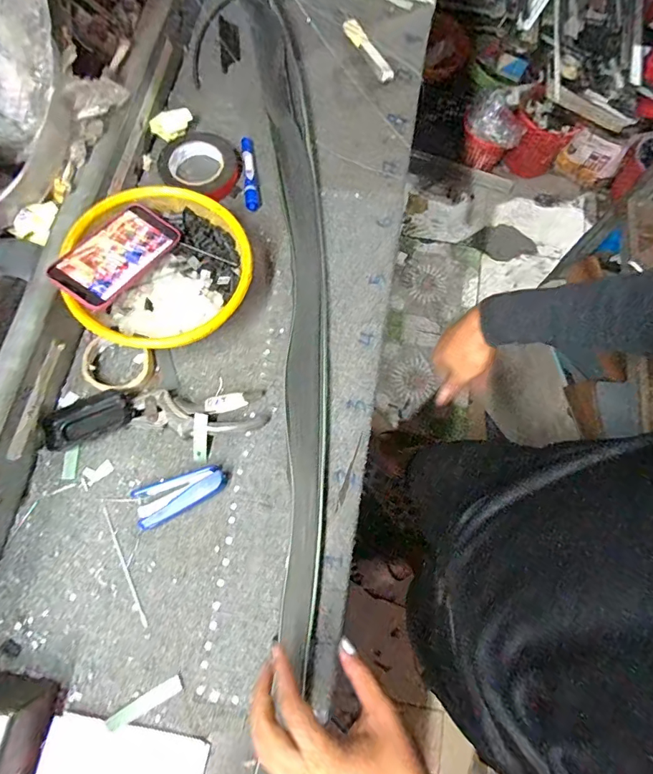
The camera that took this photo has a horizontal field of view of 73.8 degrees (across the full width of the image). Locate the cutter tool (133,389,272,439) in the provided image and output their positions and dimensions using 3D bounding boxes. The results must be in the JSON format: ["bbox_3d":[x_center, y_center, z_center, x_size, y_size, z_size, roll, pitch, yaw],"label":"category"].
[{"bbox_3d":[-0.161,0.032,0.564,0.164,0.029,0.063,1,73,-1],"label":"cutter tool"}]

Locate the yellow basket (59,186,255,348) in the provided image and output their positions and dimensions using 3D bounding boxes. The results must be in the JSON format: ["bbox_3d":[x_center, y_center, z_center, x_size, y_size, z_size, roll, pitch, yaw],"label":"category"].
[{"bbox_3d":[-0.215,-0.151,0.581,0.227,0.088,0.211,0,73,-1],"label":"yellow basket"}]

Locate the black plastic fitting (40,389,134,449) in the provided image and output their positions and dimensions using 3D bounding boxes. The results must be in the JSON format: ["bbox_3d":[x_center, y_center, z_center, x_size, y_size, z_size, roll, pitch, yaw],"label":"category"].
[{"bbox_3d":[-0.308,0.042,0.564,0.110,0.020,0.046,-23,75,-8],"label":"black plastic fitting"}]

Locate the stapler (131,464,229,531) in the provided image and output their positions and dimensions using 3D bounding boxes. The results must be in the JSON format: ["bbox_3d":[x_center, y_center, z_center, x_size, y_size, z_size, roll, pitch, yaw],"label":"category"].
[{"bbox_3d":[-0.181,0.133,0.543,0.112,0.017,0.051,-20,74,-8],"label":"stapler"}]

